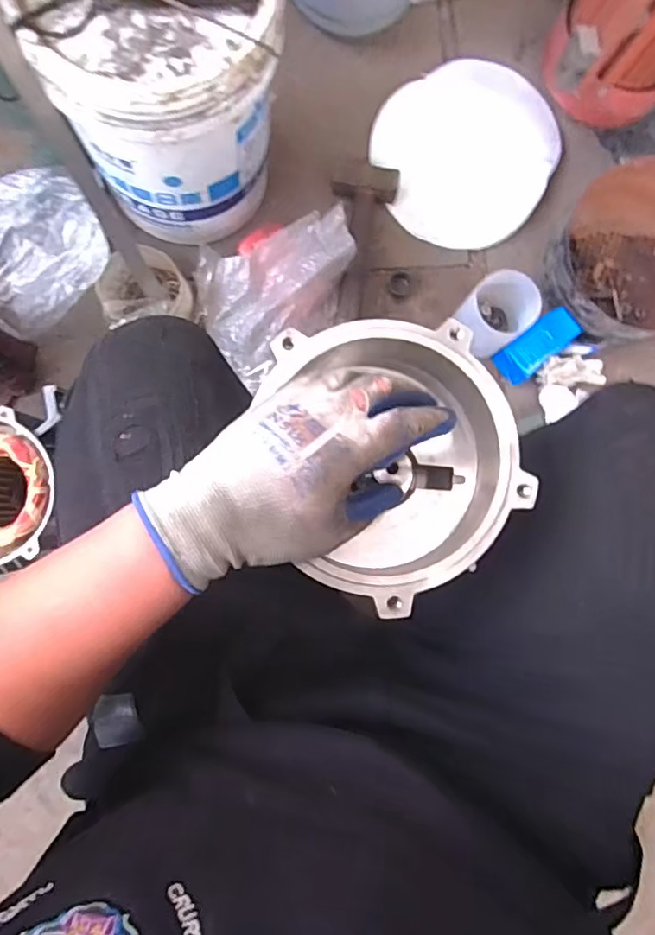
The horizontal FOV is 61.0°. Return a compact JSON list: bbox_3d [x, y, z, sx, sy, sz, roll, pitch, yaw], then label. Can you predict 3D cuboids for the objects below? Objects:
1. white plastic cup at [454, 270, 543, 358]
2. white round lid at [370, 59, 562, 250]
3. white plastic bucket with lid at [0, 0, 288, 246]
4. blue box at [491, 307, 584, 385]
[{"bbox_3d":[0.255,-0.231,0.840,0.115,0.122,0.091,-36,89,-5],"label":"white plastic cup"},{"bbox_3d":[0.230,-0.509,0.901,0.293,0.021,0.281,0,85,-3],"label":"white round lid"},{"bbox_3d":[-0.203,-0.498,0.706,0.271,0.315,0.287,0,85,-3],"label":"white plastic bucket with lid"},{"bbox_3d":[0.322,-0.186,0.850,0.129,0.024,0.059,-41,93,14],"label":"blue box"}]

